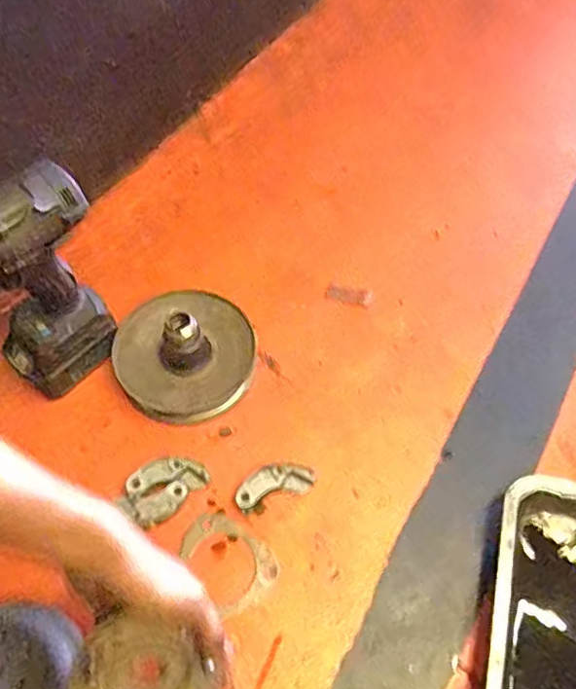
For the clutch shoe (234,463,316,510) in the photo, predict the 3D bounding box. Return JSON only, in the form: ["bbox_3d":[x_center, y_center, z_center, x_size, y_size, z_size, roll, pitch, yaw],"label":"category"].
[{"bbox_3d":[-0.014,0.145,0.634,0.082,0.018,0.033,-15,59,-10],"label":"clutch shoe"}]

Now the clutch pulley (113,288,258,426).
[{"bbox_3d":[-0.115,0.003,0.676,0.159,0.075,0.159,1,71,-3],"label":"clutch pulley"}]

